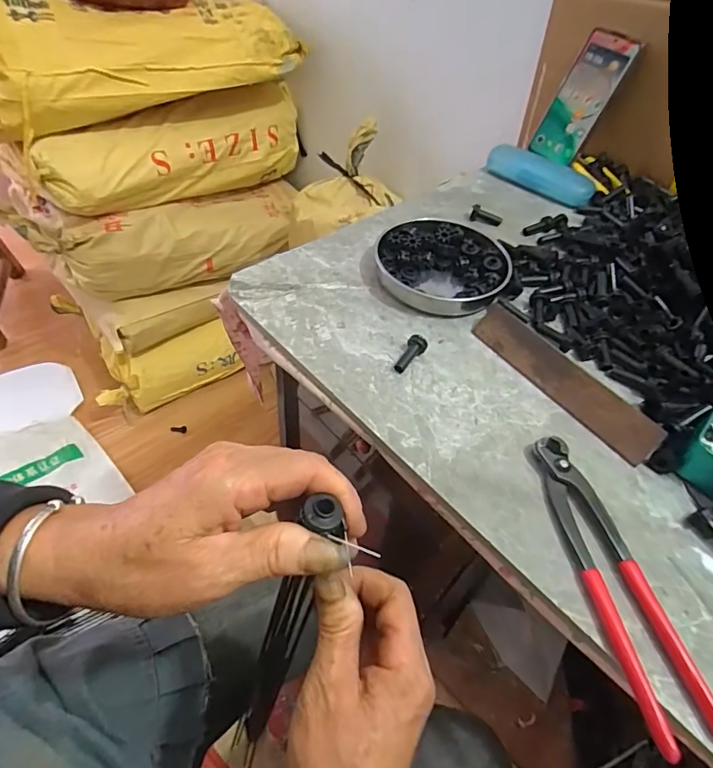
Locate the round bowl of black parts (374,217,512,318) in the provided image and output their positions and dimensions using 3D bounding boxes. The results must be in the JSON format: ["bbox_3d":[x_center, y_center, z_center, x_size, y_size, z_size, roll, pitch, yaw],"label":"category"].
[{"bbox_3d":[0.090,-0.128,0.511,0.133,0.024,0.136,2,50,-4],"label":"round bowl of black parts"}]

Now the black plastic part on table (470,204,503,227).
[{"bbox_3d":[0.161,-0.208,0.594,0.038,0.013,0.017,18,53,9],"label":"black plastic part on table"}]

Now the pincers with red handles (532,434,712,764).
[{"bbox_3d":[0.173,0.126,0.328,0.042,0.014,0.198,-5,51,-10],"label":"pincers with red handles"}]

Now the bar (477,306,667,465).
[{"bbox_3d":[0.177,-0.005,0.422,0.179,0.037,0.005,47,23,28],"label":"bar"}]

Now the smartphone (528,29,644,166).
[{"bbox_3d":[0.321,-0.405,0.688,0.072,0.159,0.016,44,33,26],"label":"smartphone"}]

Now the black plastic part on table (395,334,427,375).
[{"bbox_3d":[0.049,-0.026,0.433,0.016,0.016,0.039,26,53,15],"label":"black plastic part on table"}]

